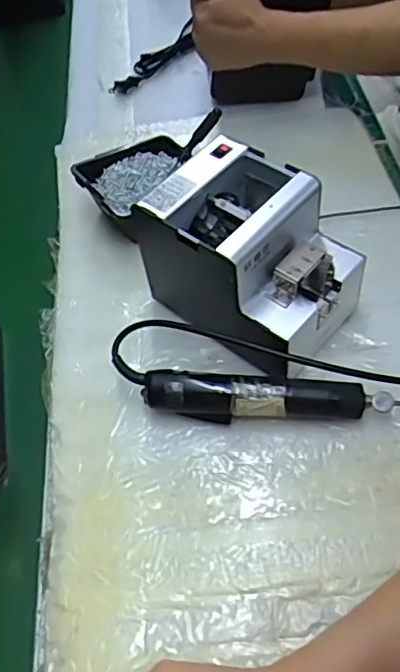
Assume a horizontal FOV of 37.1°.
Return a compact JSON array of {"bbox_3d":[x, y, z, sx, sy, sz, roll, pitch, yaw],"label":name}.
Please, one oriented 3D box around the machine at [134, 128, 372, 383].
[{"bbox_3d":[0.051,-0.074,0.579,0.180,0.150,0.127,35,65,28],"label":"machine"}]

